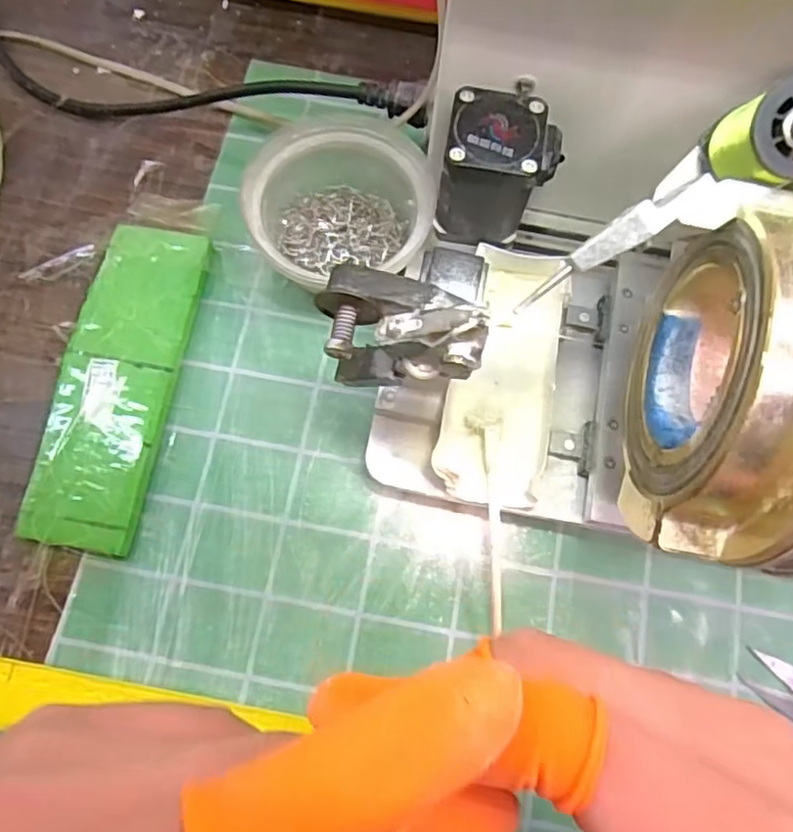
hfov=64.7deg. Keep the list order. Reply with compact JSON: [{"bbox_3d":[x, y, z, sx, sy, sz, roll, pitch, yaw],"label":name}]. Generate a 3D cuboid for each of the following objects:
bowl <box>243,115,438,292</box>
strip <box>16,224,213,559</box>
[{"bbox_3d":[-0.031,-0.116,0.353,0.096,0.051,0.085,-6,73,-3],"label":"bowl"},{"bbox_3d":[-0.149,-0.021,0.339,0.058,0.015,0.181,10,73,1],"label":"strip"}]

